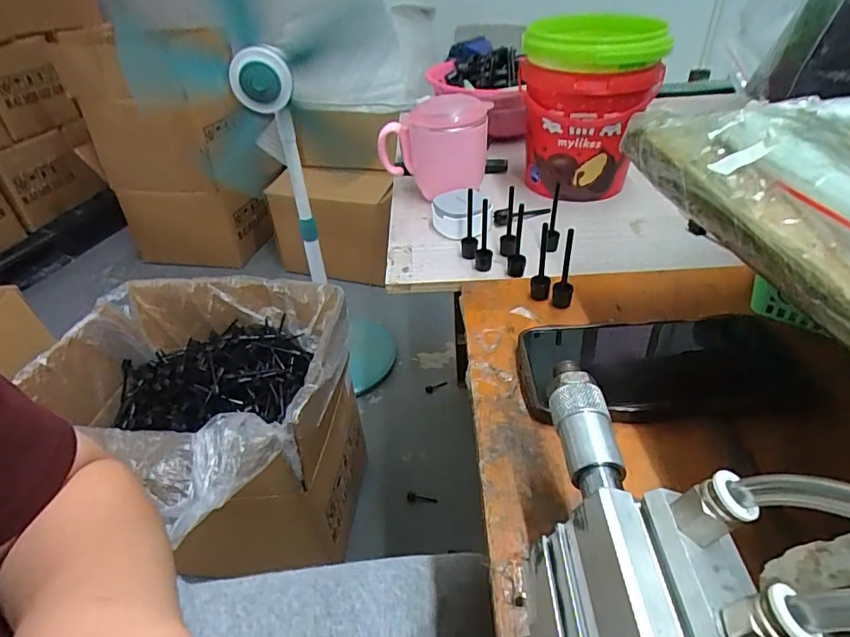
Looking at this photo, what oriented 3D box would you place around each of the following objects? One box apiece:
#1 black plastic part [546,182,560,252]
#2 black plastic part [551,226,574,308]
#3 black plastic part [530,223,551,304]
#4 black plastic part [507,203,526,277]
[{"bbox_3d":[0.114,-0.085,0.444,0.008,0.065,0.016,16,42,23],"label":"black plastic part"},{"bbox_3d":[0.102,-0.035,0.367,0.014,0.064,0.010,9,40,15],"label":"black plastic part"},{"bbox_3d":[0.088,-0.040,0.377,0.010,0.060,0.013,-27,44,-27],"label":"black plastic part"},{"bbox_3d":[0.077,-0.065,0.415,0.014,0.064,0.013,2,39,8],"label":"black plastic part"}]

